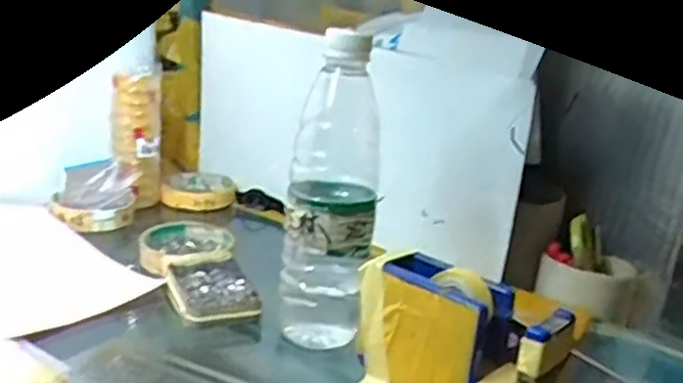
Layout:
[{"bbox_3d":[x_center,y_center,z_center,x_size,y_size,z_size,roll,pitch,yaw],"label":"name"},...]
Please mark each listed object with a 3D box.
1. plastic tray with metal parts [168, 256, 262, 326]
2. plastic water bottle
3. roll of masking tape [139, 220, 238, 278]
[{"bbox_3d":[-0.103,0.080,0.556,0.065,0.013,0.109,-1,17,-20],"label":"plastic tray with metal parts"},{"bbox_3d":[-0.007,-0.003,0.503,0.061,0.216,0.076,5,16,0],"label":"plastic water bottle"},{"bbox_3d":[-0.141,0.049,0.629,0.081,0.017,0.101,3,16,-5],"label":"roll of masking tape"}]

